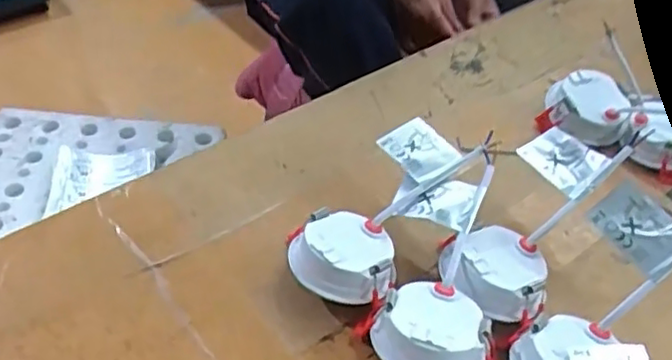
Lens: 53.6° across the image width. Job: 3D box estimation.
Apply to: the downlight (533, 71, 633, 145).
[{"bbox_3d":[0.215,-0.062,0.572,0.068,0.035,0.062,20,46,14],"label":"downlight"}]

